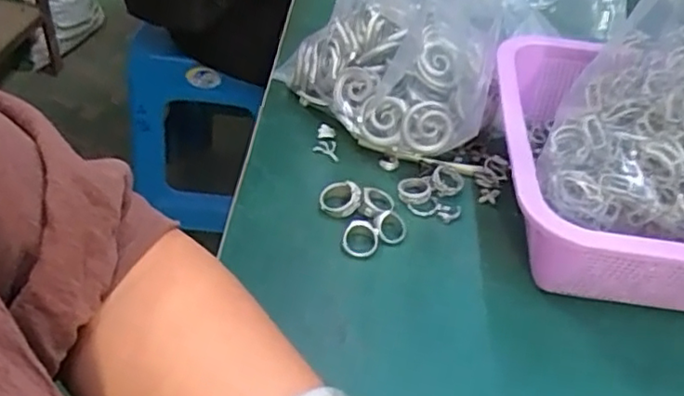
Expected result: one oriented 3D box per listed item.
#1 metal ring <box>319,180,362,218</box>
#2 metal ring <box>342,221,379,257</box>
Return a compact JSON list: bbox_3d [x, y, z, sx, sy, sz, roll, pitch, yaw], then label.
[{"bbox_3d":[-0.001,-0.001,0.433,0.029,0.014,0.023,4,42,-2],"label":"metal ring"},{"bbox_3d":[0.013,0.027,0.413,0.025,0.004,0.025,4,69,-11],"label":"metal ring"}]

